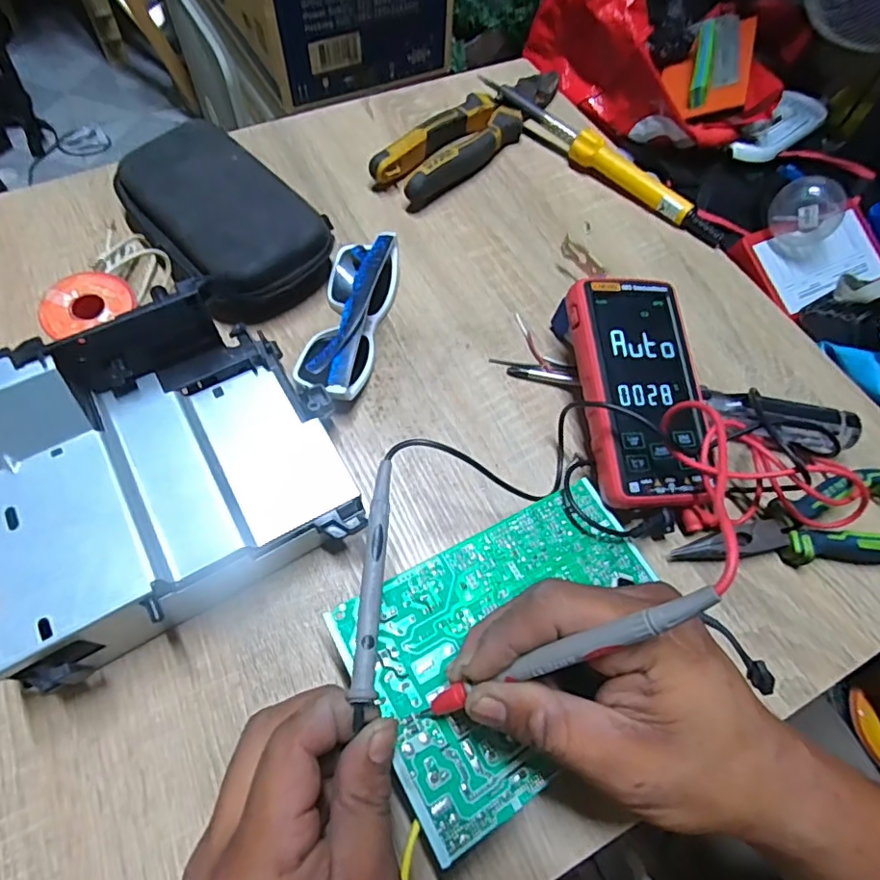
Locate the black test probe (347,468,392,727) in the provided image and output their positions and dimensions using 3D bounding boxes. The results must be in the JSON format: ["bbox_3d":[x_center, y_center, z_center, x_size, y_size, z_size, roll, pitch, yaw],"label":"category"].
[{"bbox_3d":[-0.031,0.063,0.253,0.010,0.007,0.113,3,62,-1],"label":"black test probe"}]

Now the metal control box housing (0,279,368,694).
[{"bbox_3d":[-0.152,0.020,0.293,0.187,0.094,0.147,-29,67,-17],"label":"metal control box housing"}]

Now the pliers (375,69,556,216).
[{"bbox_3d":[0.035,-0.280,0.490,0.054,0.030,0.223,37,67,16],"label":"pliers"}]

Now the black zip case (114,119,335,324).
[{"bbox_3d":[-0.160,-0.164,0.411,0.109,0.050,0.174,-39,70,-20],"label":"black zip case"}]

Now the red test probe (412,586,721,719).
[{"bbox_3d":[0.041,0.088,0.215,0.007,0.144,0.009,11,51,-46],"label":"red test probe"}]

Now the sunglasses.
[{"bbox_3d":[-0.065,-0.089,0.382,0.048,0.042,0.138,11,62,3],"label":"sunglasses"}]

